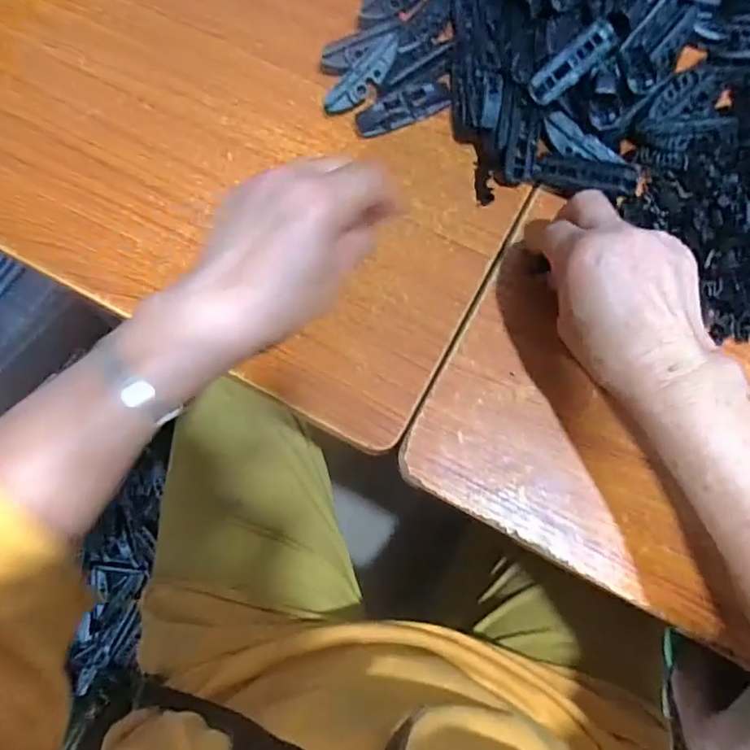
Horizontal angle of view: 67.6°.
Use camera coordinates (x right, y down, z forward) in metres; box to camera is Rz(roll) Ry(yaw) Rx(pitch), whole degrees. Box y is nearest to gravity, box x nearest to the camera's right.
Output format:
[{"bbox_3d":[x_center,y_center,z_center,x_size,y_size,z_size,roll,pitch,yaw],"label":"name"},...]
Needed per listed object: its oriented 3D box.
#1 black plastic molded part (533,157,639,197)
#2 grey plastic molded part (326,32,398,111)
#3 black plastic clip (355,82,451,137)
[{"bbox_3d":[0.146,-0.138,0.391,0.069,0.009,0.022,19,76,29],"label":"black plastic molded part"},{"bbox_3d":[-0.007,-0.221,0.412,0.072,0.012,0.019,-43,79,7],"label":"grey plastic molded part"},{"bbox_3d":[0.024,-0.198,0.415,0.075,0.018,0.022,-25,77,-5],"label":"black plastic clip"}]

